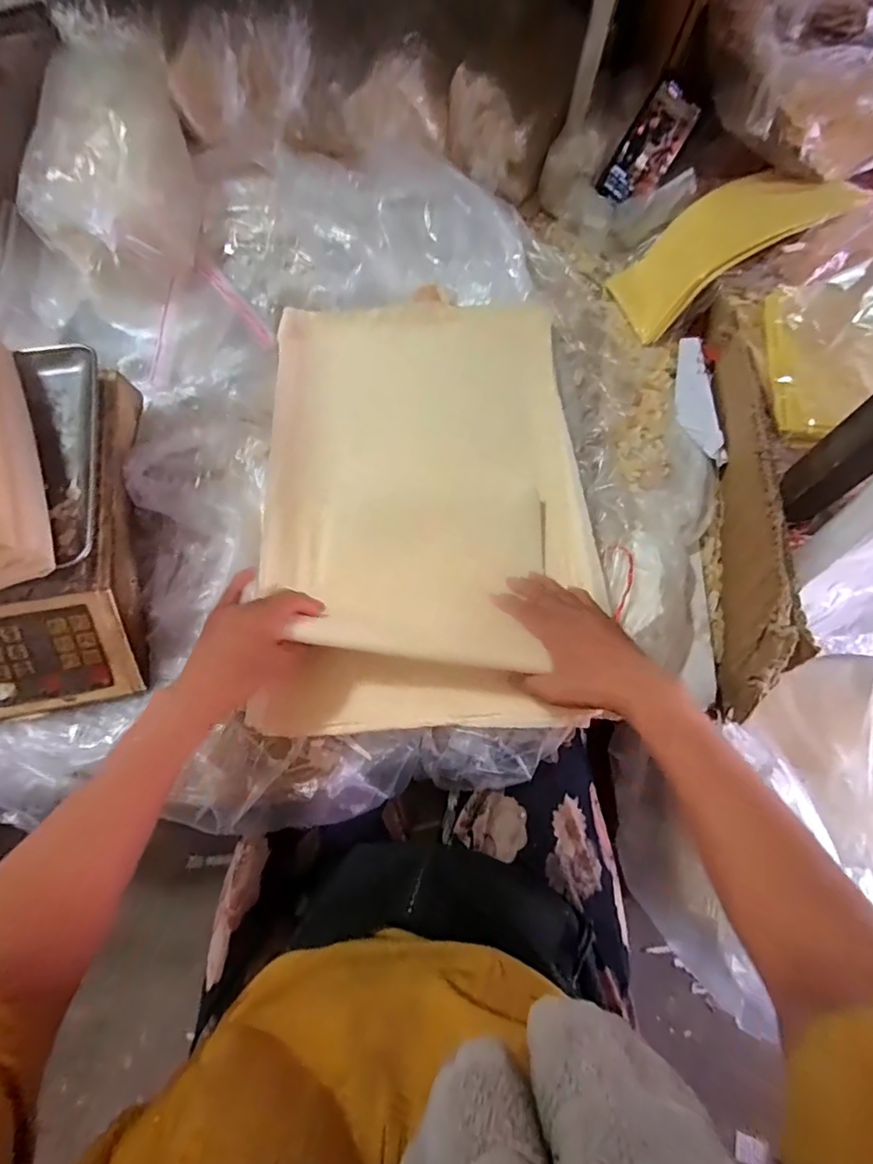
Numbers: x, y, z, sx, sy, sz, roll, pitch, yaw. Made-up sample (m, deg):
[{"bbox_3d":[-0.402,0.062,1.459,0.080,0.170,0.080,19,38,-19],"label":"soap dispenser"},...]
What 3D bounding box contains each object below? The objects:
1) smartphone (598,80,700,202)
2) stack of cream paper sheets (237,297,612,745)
[{"bbox_3d":[0.280,-0.567,0.676,0.065,0.010,0.135,32,104,-9],"label":"smartphone"},{"bbox_3d":[-0.013,-0.098,0.553,0.322,0.050,0.488,-3,68,-3],"label":"stack of cream paper sheets"}]

